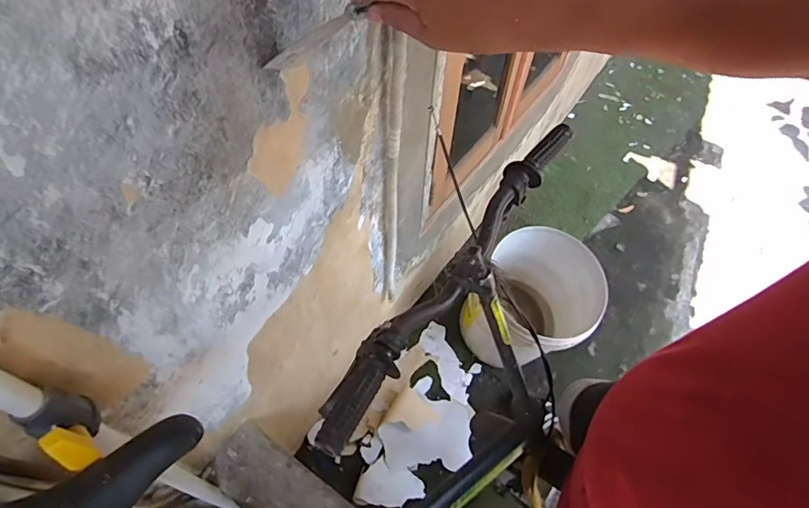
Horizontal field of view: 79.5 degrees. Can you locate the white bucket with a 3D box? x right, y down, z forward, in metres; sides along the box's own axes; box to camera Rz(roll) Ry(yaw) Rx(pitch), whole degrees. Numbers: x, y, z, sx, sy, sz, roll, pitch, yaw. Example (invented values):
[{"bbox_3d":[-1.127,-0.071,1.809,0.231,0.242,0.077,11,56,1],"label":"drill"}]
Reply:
[{"bbox_3d":[0.349,0.155,1.365,0.306,0.398,0.283,1,59,-1],"label":"white bucket"}]

